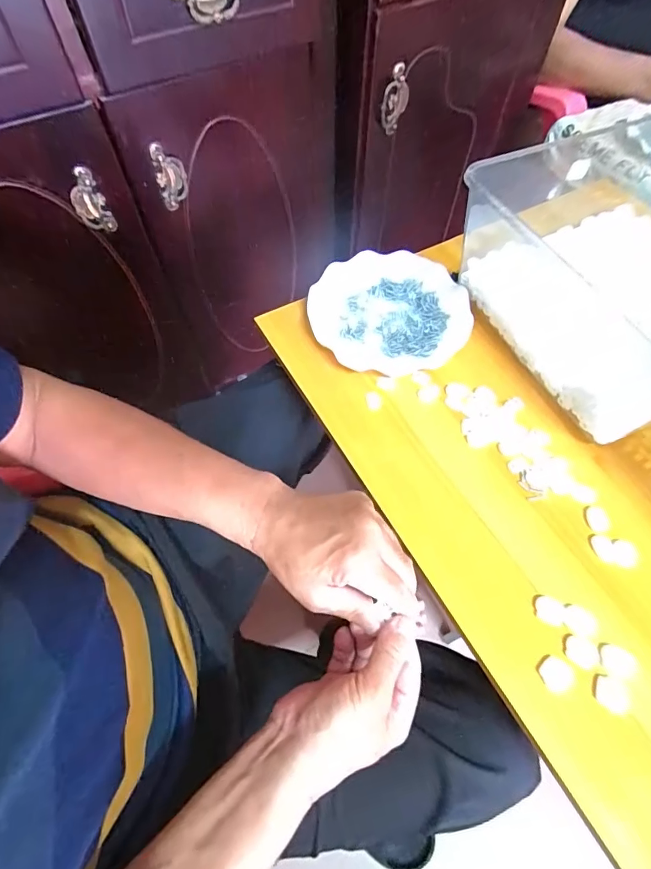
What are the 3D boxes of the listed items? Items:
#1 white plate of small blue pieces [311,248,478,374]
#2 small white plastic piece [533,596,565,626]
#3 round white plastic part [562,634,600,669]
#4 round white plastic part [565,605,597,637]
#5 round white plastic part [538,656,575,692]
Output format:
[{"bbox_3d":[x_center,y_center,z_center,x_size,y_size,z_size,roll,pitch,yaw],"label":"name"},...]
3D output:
[{"bbox_3d":[0.075,-0.146,0.513,0.178,0.018,0.172,0,61,-1],"label":"white plate of small blue pieces"},{"bbox_3d":[0.184,0.144,0.358,0.024,0.004,0.022,0,61,-1],"label":"small white plastic piece"},{"bbox_3d":[0.204,0.172,0.347,0.027,0.004,0.023,15,62,8],"label":"round white plastic part"},{"bbox_3d":[0.209,0.151,0.356,0.024,0.004,0.020,21,62,11],"label":"round white plastic part"},{"bbox_3d":[0.180,0.187,0.341,0.024,0.004,0.022,0,61,-1],"label":"round white plastic part"}]

